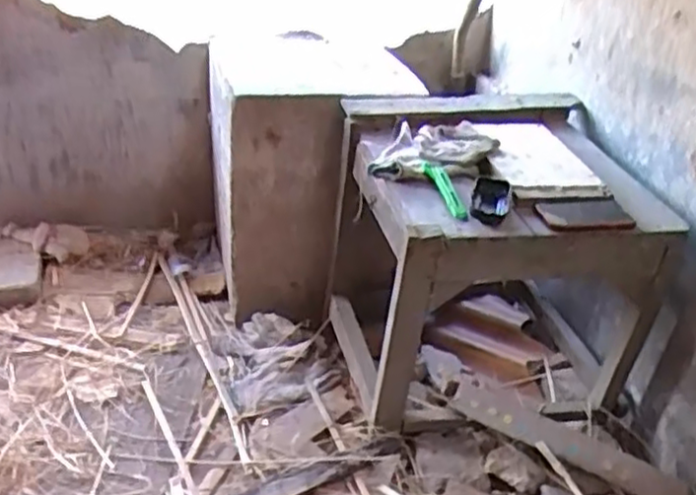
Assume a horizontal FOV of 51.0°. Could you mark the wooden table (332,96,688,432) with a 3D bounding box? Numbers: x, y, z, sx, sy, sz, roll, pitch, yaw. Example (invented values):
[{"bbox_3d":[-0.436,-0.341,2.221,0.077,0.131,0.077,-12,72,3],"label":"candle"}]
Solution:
[{"bbox_3d":[0.236,0.026,1.255,0.444,0.436,0.437,-4,32,-13],"label":"wooden table"}]

